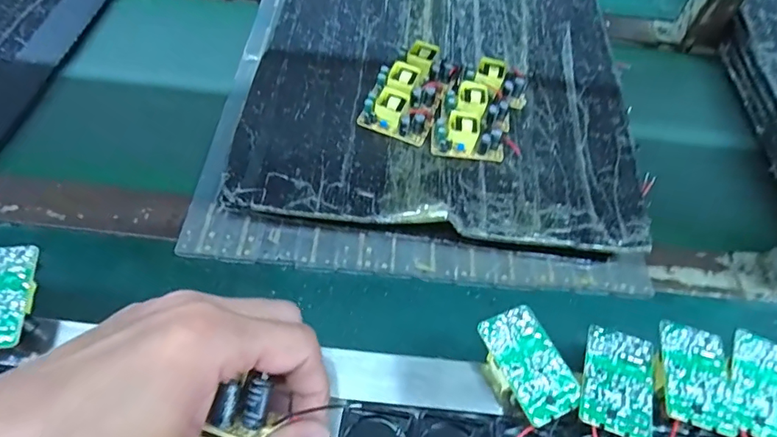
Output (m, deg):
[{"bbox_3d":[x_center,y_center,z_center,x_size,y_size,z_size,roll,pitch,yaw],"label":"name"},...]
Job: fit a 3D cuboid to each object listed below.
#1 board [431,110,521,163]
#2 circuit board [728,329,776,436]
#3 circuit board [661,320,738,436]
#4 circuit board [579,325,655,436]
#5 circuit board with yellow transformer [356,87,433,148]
[{"bbox_3d":[0.078,-0.072,0.427,0.077,0.022,0.035,7,57,0],"label":"board"},{"bbox_3d":[0.221,0.099,0.283,0.037,0.005,0.064,25,58,12],"label":"circuit board"},{"bbox_3d":[0.182,0.092,0.285,0.037,0.009,0.064,17,56,7],"label":"circuit board"},{"bbox_3d":[0.133,0.093,0.277,0.037,0.012,0.063,21,57,9],"label":"circuit board"},{"bbox_3d":[0.009,-0.095,0.438,0.061,0.024,0.040,24,59,10],"label":"circuit board with yellow transformer"}]

